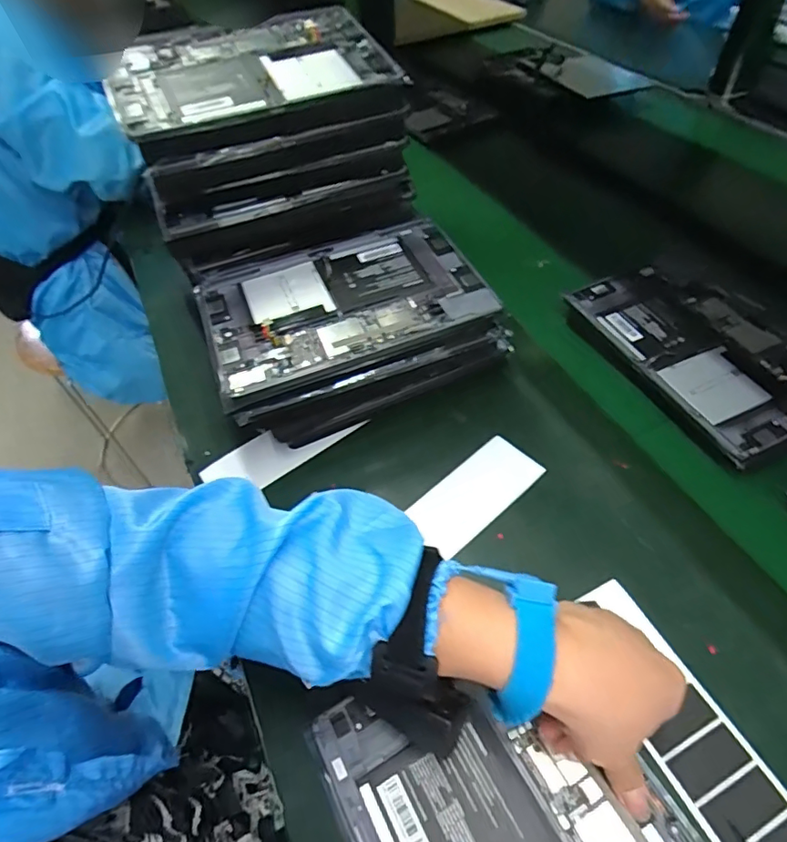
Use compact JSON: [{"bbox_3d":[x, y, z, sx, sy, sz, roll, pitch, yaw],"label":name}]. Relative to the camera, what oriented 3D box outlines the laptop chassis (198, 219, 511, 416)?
[{"bbox_3d":[-0.048,-0.113,0.499,0.258,0.021,0.165,-19,53,-12],"label":"laptop chassis"}]

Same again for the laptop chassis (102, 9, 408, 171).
[{"bbox_3d":[-0.133,-0.332,0.495,0.255,0.027,0.165,-22,66,-15],"label":"laptop chassis"}]

